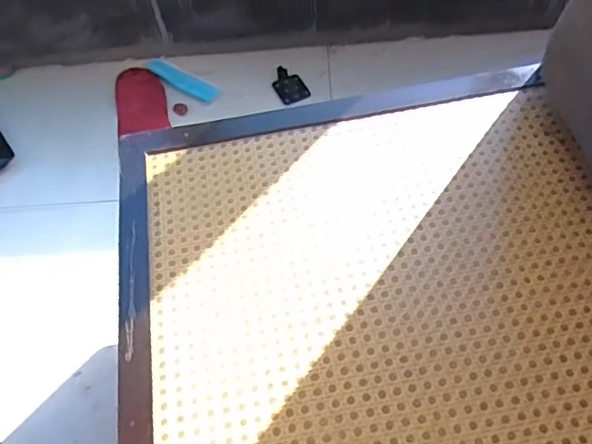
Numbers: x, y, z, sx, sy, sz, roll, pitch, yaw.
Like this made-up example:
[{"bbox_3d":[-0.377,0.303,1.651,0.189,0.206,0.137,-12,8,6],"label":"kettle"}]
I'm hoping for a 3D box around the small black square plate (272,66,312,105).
[{"bbox_3d":[-0.013,-0.264,1.097,0.057,0.012,0.091,-23,57,-11],"label":"small black square plate"}]

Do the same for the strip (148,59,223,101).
[{"bbox_3d":[-0.225,-0.279,1.121,0.174,0.009,0.044,30,63,22],"label":"strip"}]

